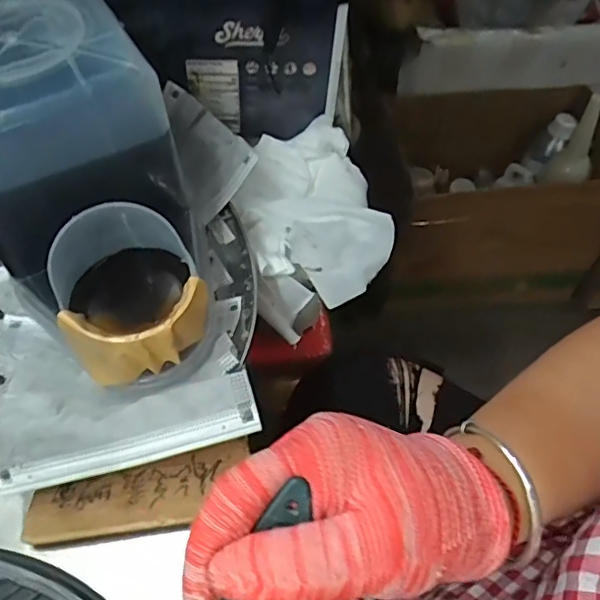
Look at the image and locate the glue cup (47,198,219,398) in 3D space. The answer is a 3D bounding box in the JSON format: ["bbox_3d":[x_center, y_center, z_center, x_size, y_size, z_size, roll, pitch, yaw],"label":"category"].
[{"bbox_3d":[-0.108,-0.009,0.364,0.093,0.089,0.106,-13,56,-9],"label":"glue cup"}]

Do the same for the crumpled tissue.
[{"bbox_3d":[0.008,-0.072,0.511,0.122,0.057,0.184,-13,56,-9],"label":"crumpled tissue"}]

